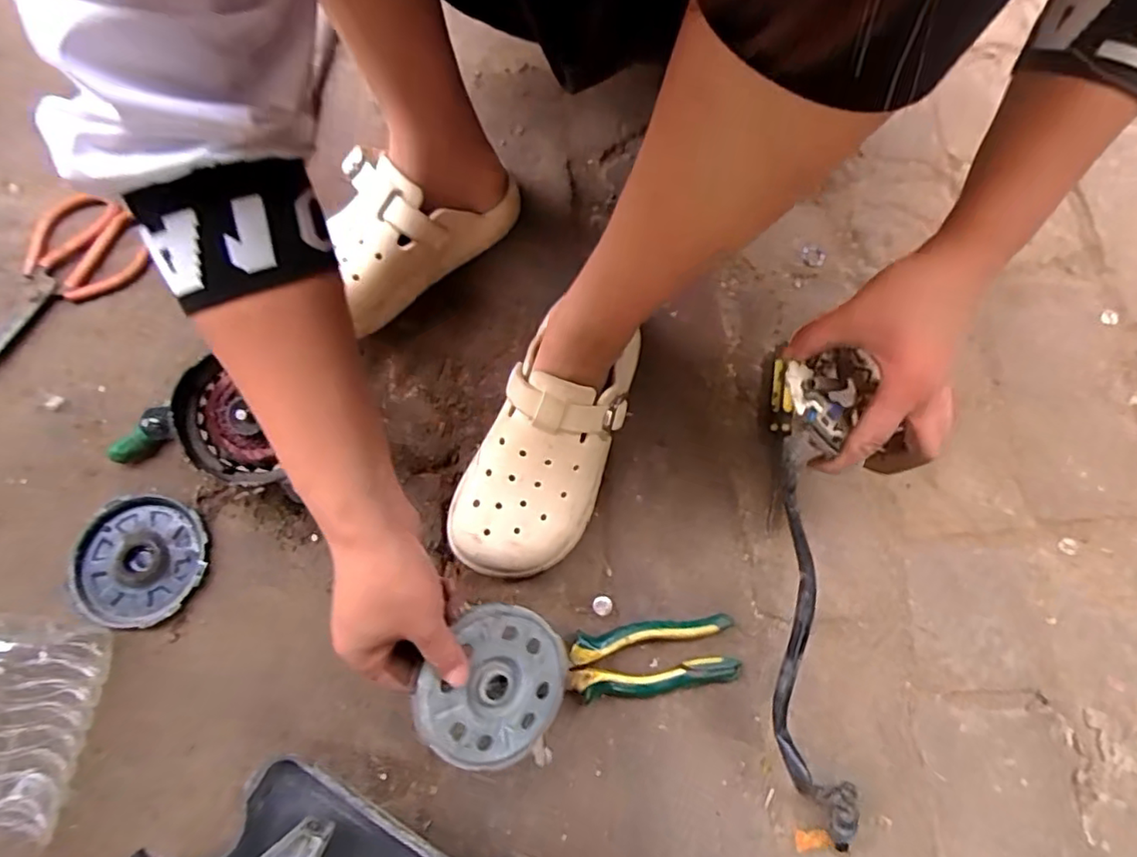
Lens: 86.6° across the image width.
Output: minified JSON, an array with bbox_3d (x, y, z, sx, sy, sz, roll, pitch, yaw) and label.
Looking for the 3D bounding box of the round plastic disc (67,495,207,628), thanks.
[{"bbox_3d":[-0.353,0.107,0.494,0.099,0.007,0.105,0,74,0],"label":"round plastic disc"}]

